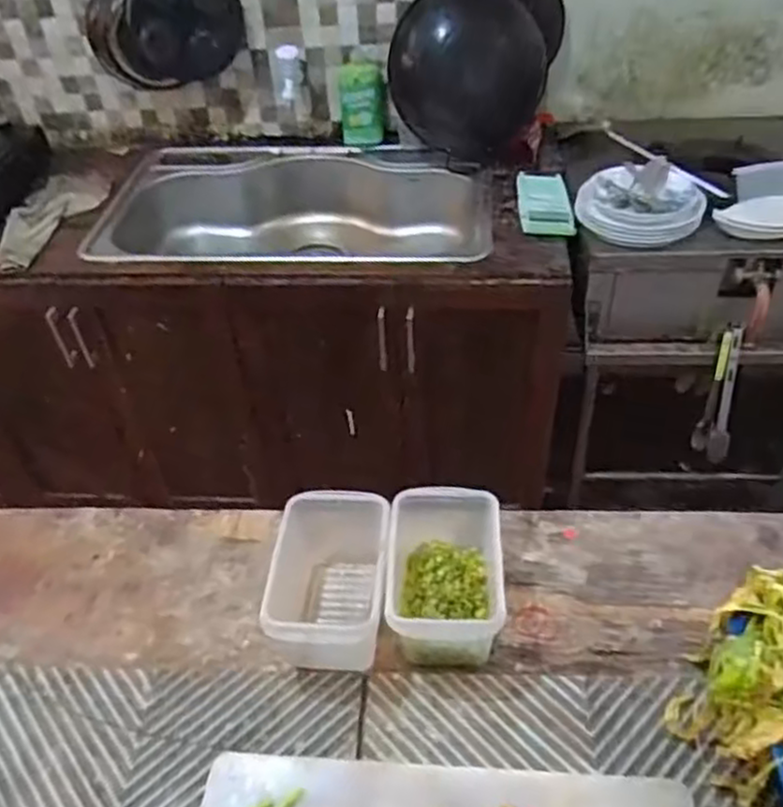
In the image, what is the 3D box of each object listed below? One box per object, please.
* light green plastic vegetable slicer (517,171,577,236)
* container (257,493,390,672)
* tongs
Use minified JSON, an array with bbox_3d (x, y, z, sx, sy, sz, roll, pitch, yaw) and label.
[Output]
[{"bbox_3d":[0.312,-0.418,1.518,0.102,0.018,0.245,-1,43,4],"label":"light green plastic vegetable slicer"},{"bbox_3d":[-0.055,0.173,0.723,0.104,0.096,0.175,3,44,8],"label":"container"},{"bbox_3d":[0.634,-0.009,1.406,0.070,0.279,0.091,19,48,24],"label":"tongs"}]

